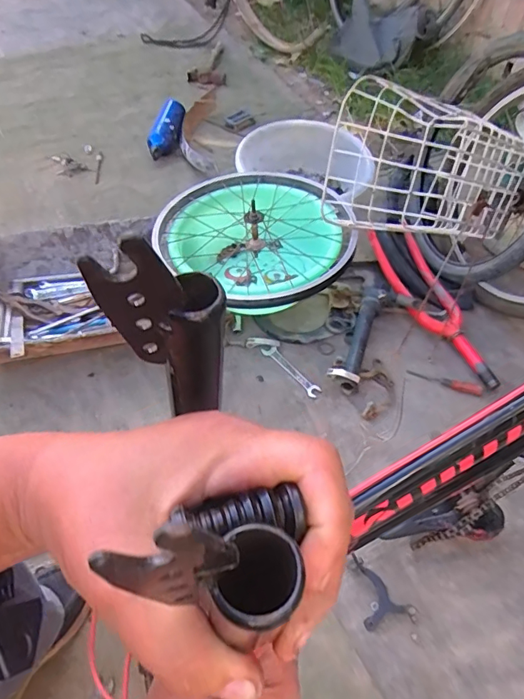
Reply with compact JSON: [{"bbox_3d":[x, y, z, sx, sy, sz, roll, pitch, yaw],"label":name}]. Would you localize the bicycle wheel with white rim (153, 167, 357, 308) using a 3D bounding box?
[{"bbox_3d":[-0.005,-0.240,0.970,0.398,0.077,0.397,2,54,-3],"label":"bicycle wheel with white rim"}]

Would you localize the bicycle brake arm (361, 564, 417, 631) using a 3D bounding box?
[{"bbox_3d":[0.180,0.368,0.733,0.076,0.020,0.082,-12,56,-13],"label":"bicycle brake arm"}]

